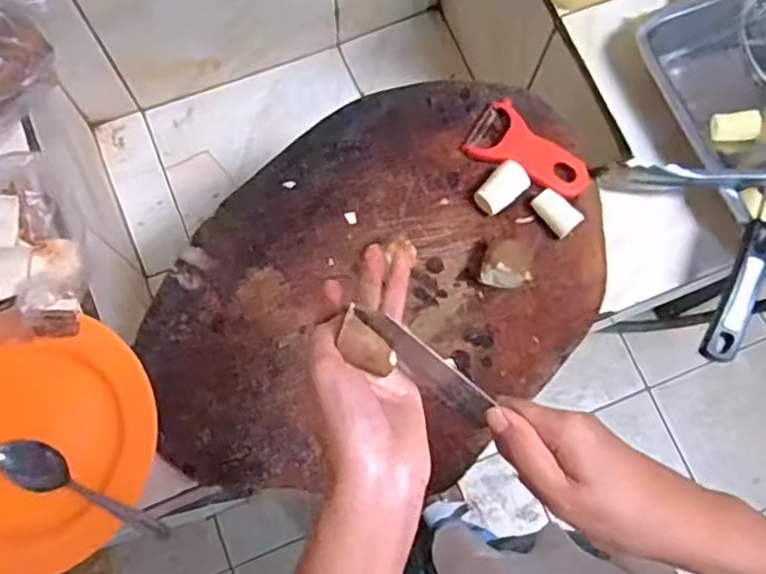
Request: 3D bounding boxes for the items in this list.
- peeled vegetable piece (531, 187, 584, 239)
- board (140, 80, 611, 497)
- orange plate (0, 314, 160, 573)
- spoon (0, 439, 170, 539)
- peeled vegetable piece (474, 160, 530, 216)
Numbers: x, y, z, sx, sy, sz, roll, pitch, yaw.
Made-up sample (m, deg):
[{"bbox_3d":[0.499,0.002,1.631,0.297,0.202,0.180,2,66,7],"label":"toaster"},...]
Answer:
[{"bbox_3d":[0.153,-0.067,0.597,0.044,0.022,0.024,44,78,9],"label":"peeled vegetable piece"},{"bbox_3d":[0.005,-0.009,0.581,0.304,0.031,0.435,43,78,9],"label":"board"},{"bbox_3d":[-0.287,0.132,0.544,0.199,0.040,0.187,0,75,-2],"label":"orange plate"},{"bbox_3d":[-0.238,0.159,0.540,0.152,0.020,0.035,19,75,3],"label":"spoon"},{"bbox_3d":[0.106,-0.087,0.598,0.046,0.024,0.030,-41,80,-11],"label":"peeled vegetable piece"}]

